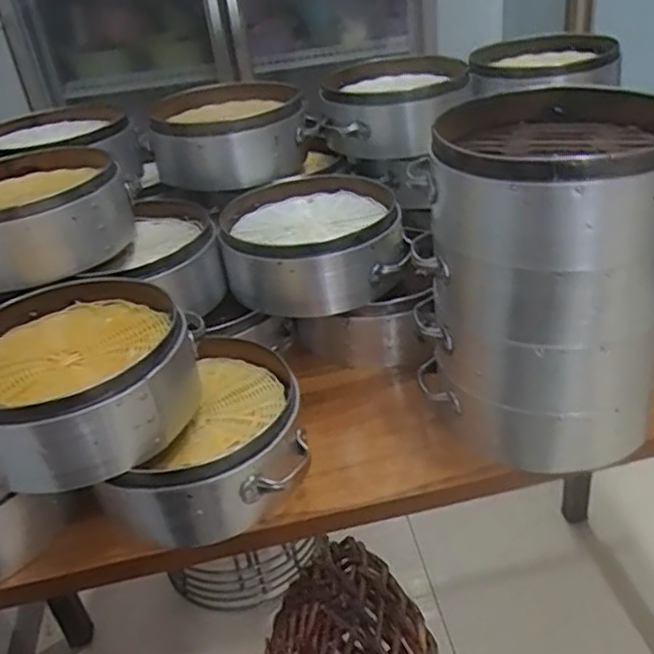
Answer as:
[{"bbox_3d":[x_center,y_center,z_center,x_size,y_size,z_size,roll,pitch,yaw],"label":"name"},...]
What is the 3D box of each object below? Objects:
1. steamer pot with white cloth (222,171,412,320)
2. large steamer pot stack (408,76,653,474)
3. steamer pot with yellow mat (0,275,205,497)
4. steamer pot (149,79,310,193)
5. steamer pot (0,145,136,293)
[{"bbox_3d":[-0.016,-0.095,0.726,0.185,0.076,0.196,-7,32,0],"label":"steamer pot with white cloth"},{"bbox_3d":[0.187,-0.050,0.574,0.191,0.253,0.200,3,33,16],"label":"large steamer pot stack"},{"bbox_3d":[-0.206,0.034,0.534,0.193,0.070,0.183,-5,32,3],"label":"steamer pot with yellow mat"},{"bbox_3d":[-0.120,-0.239,0.835,0.183,0.079,0.196,-11,32,-5],"label":"steamer pot"},{"bbox_3d":[-0.289,-0.117,0.648,0.185,0.077,0.180,-16,33,-14],"label":"steamer pot"}]

